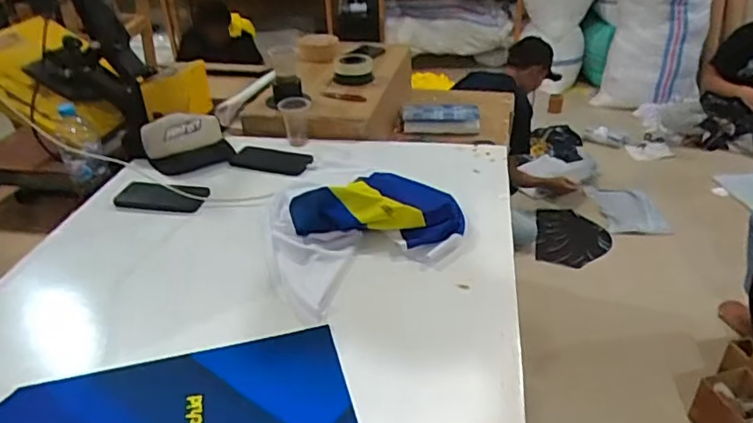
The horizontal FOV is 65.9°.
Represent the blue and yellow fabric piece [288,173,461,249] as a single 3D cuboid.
[{"bbox_3d":[0.007,-0.023,1.036,0.296,0.052,0.231,8,33,14],"label":"blue and yellow fabric piece"}]

